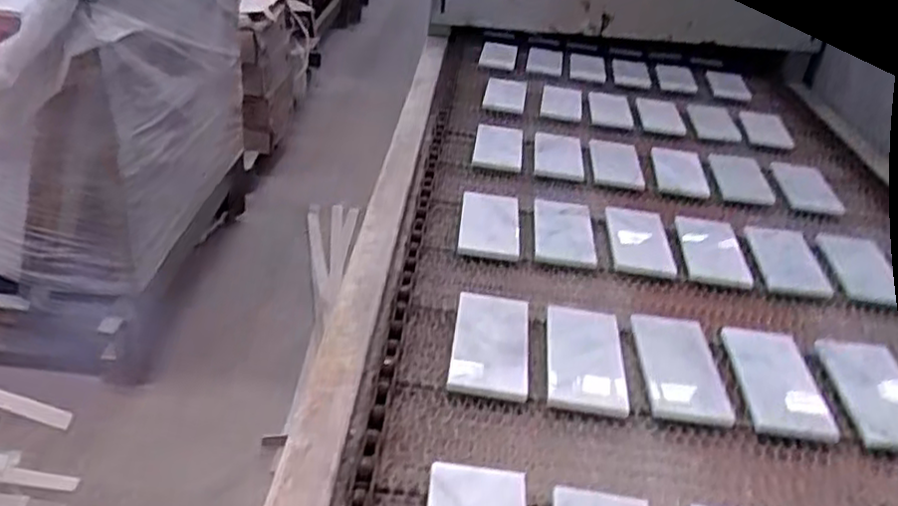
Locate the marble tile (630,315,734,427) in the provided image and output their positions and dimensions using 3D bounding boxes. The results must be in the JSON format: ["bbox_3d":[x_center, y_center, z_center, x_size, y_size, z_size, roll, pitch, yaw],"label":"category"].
[{"bbox_3d":[0.252,0.123,0.804,0.086,0.011,0.177,8,31,1],"label":"marble tile"}]

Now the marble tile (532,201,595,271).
[{"bbox_3d":[0.163,-0.038,1.038,0.086,0.011,0.183,9,31,3],"label":"marble tile"}]

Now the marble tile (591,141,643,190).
[{"bbox_3d":[0.290,-0.161,1.270,0.085,0.013,0.197,9,30,5],"label":"marble tile"}]

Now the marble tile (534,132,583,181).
[{"bbox_3d":[0.191,-0.174,1.276,0.083,0.014,0.180,8,30,3],"label":"marble tile"}]

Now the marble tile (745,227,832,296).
[{"bbox_3d":[0.480,0.004,1.044,0.087,0.013,0.190,10,30,6],"label":"marble tile"}]

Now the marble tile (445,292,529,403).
[{"bbox_3d":[0.045,0.095,0.794,0.080,0.013,0.174,8,31,2],"label":"marble tile"}]

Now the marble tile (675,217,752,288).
[{"bbox_3d":[0.375,-0.008,1.048,0.079,0.018,0.196,0,26,11],"label":"marble tile"}]

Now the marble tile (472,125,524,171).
[{"bbox_3d":[0.088,-0.193,1.284,0.083,0.015,0.205,3,27,6],"label":"marble tile"}]

